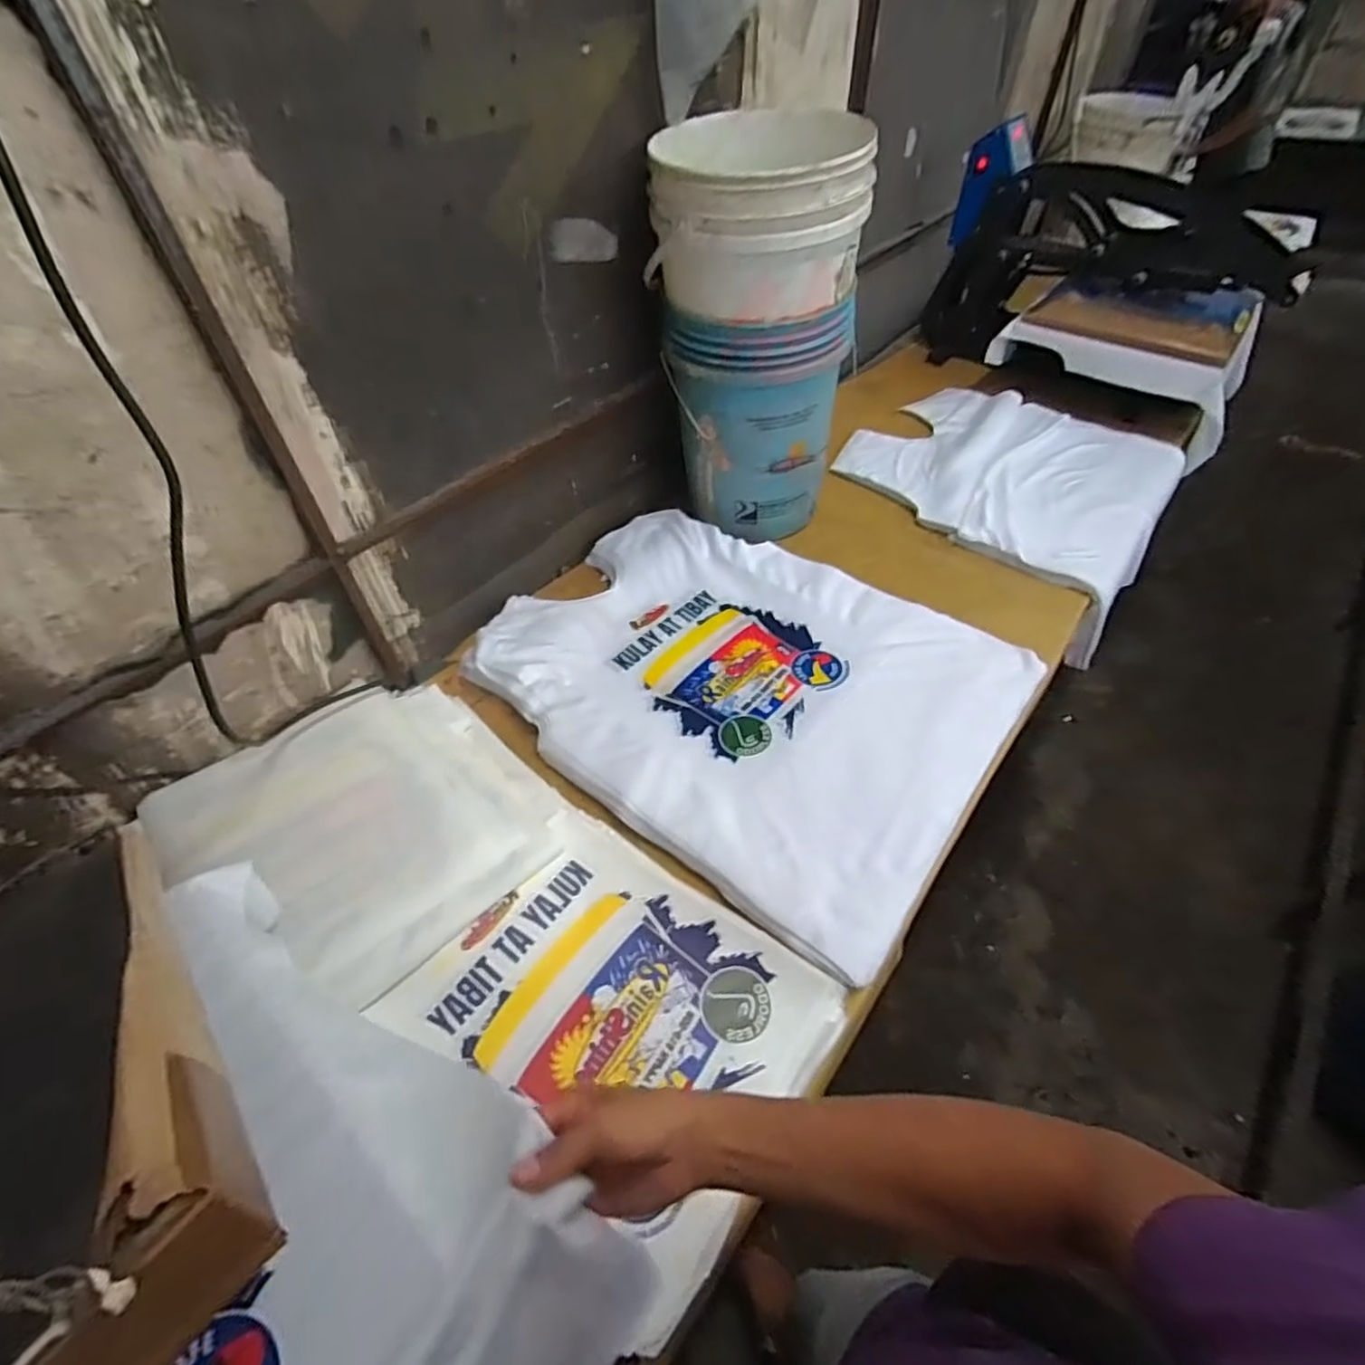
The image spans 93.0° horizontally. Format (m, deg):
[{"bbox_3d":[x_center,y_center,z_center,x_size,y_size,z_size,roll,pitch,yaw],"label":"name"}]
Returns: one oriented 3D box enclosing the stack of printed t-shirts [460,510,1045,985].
[{"bbox_3d":[0.077,-0.012,0.956,0.708,0.032,0.555,29,57,26],"label":"stack of printed t-shirts"}]

